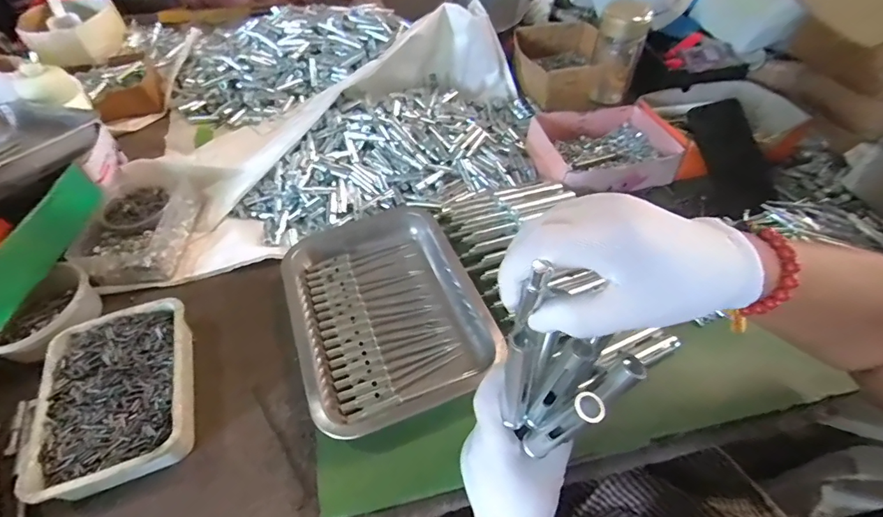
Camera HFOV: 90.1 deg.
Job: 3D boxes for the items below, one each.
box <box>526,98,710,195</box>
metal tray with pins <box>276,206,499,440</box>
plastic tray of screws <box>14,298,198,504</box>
[{"bbox_3d":[0.235,-0.161,0.630,0.197,0.049,0.150,-12,50,-8],"label":"box"},{"bbox_3d":[-0.064,0.048,0.488,0.195,0.035,0.274,-18,51,-13],"label":"metal tray with pins"},{"bbox_3d":[-0.310,0.129,0.424,0.128,0.035,0.179,-16,51,-12],"label":"plastic tray of screws"}]

